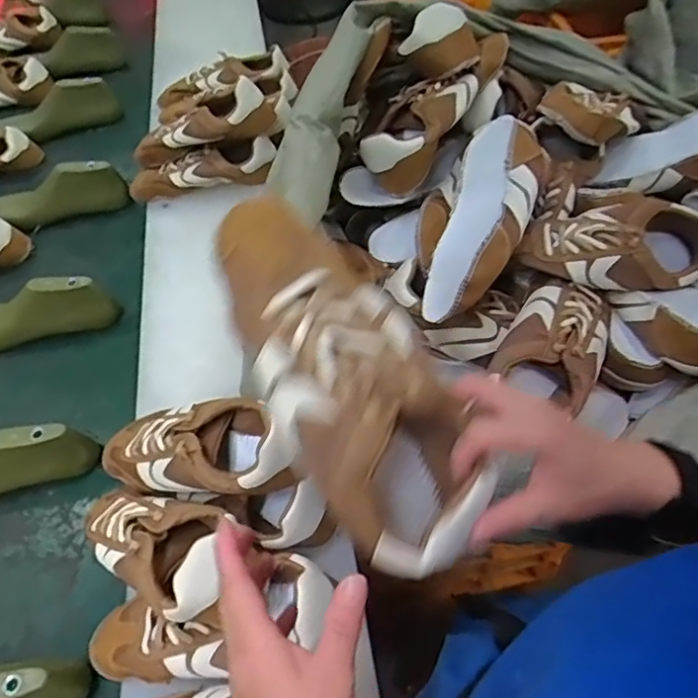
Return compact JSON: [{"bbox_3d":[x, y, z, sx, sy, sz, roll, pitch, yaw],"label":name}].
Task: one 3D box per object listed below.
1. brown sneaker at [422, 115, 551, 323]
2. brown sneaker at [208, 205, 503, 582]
[{"bbox_3d":[0.146,-0.141,0.616,0.087,0.074,0.248,20,78,16],"label":"brown sneaker"},{"bbox_3d":[-0.001,0.020,0.353,0.101,0.081,0.232,-29,85,-16],"label":"brown sneaker"}]

